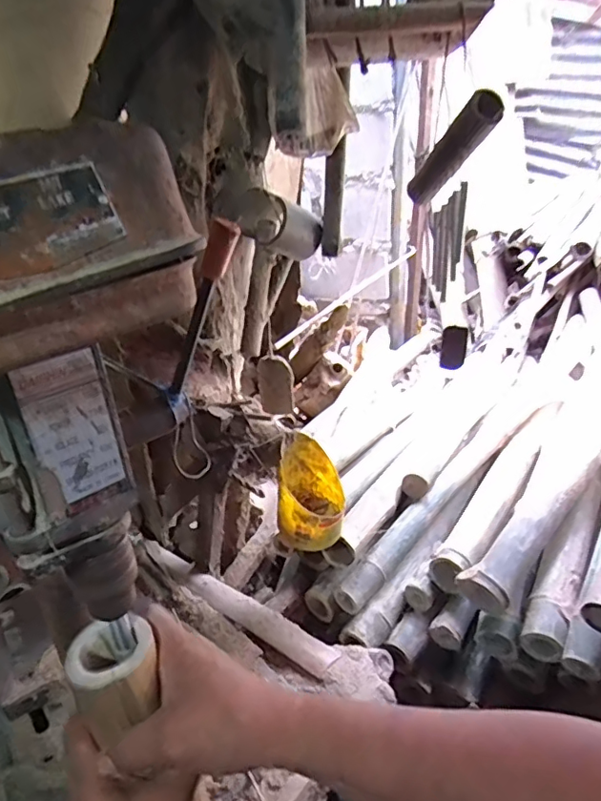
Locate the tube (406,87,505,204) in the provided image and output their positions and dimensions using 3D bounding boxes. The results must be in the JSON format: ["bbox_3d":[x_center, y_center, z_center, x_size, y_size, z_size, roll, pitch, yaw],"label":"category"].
[{"bbox_3d":[0.179,-0.289,0.648,0.034,0.045,0.187,-7,-7,-15],"label":"tube"}]

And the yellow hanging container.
[{"bbox_3d":[0.013,0.129,0.757,0.089,0.136,0.097,2,27,11],"label":"yellow hanging container"}]

